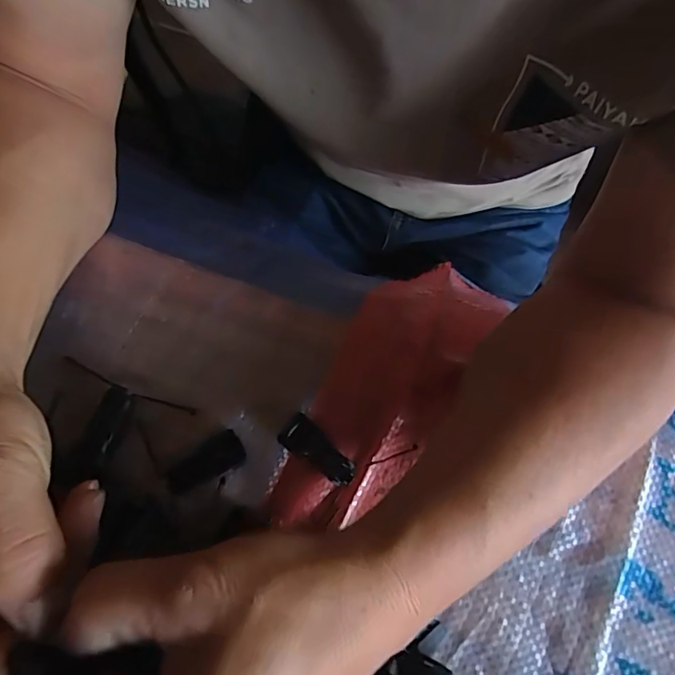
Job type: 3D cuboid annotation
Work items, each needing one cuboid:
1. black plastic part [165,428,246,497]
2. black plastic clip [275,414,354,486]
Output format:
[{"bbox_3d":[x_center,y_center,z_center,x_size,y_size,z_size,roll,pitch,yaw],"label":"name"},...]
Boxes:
[{"bbox_3d":[-0.076,0.072,0.278,0.047,0.009,0.021,-27,77,-6],"label":"black plastic part"},{"bbox_3d":[-0.010,0.065,0.283,0.048,0.004,0.021,36,79,9],"label":"black plastic clip"}]

